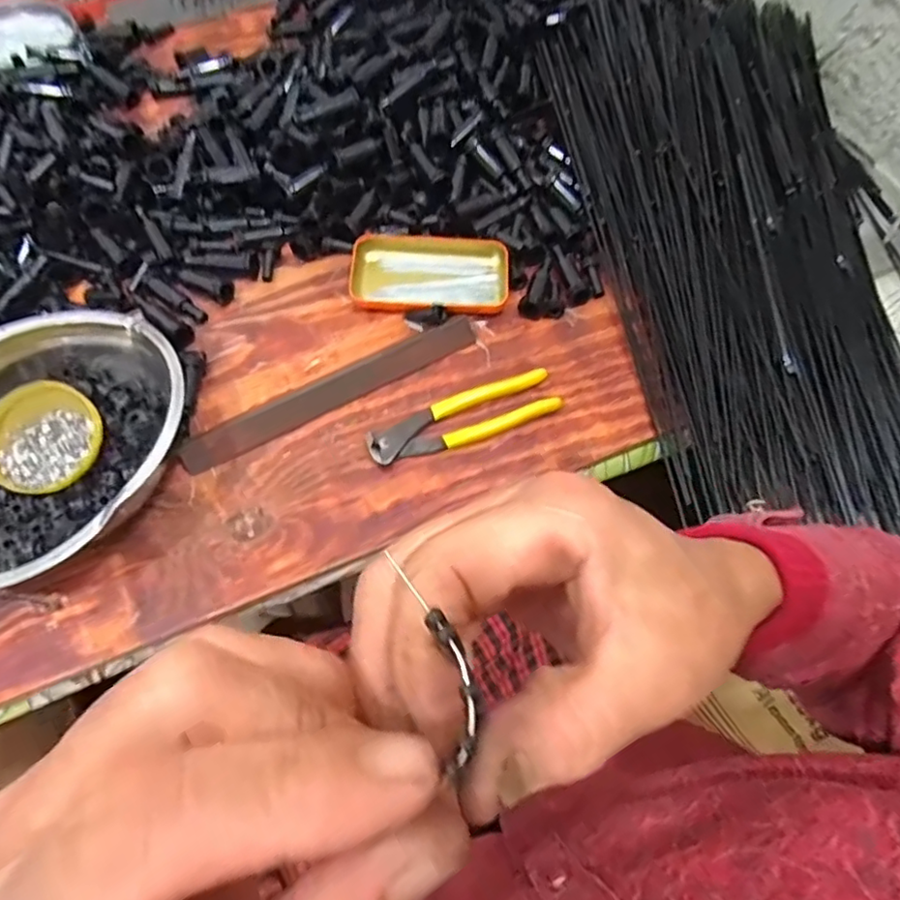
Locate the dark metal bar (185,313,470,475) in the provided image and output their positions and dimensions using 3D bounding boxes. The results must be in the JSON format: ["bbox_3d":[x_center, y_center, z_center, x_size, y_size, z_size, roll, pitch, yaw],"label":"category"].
[{"bbox_3d":[-0.096,-0.053,0.504,0.263,0.011,0.027,-27,70,-12],"label":"dark metal bar"}]

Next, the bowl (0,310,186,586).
[{"bbox_3d":[-0.294,-0.003,0.447,0.187,0.065,0.203,0,67,-1],"label":"bowl"}]

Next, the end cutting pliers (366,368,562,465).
[{"bbox_3d":[0.012,-0.026,0.495,0.161,0.013,0.042,-20,69,-9],"label":"end cutting pliers"}]

